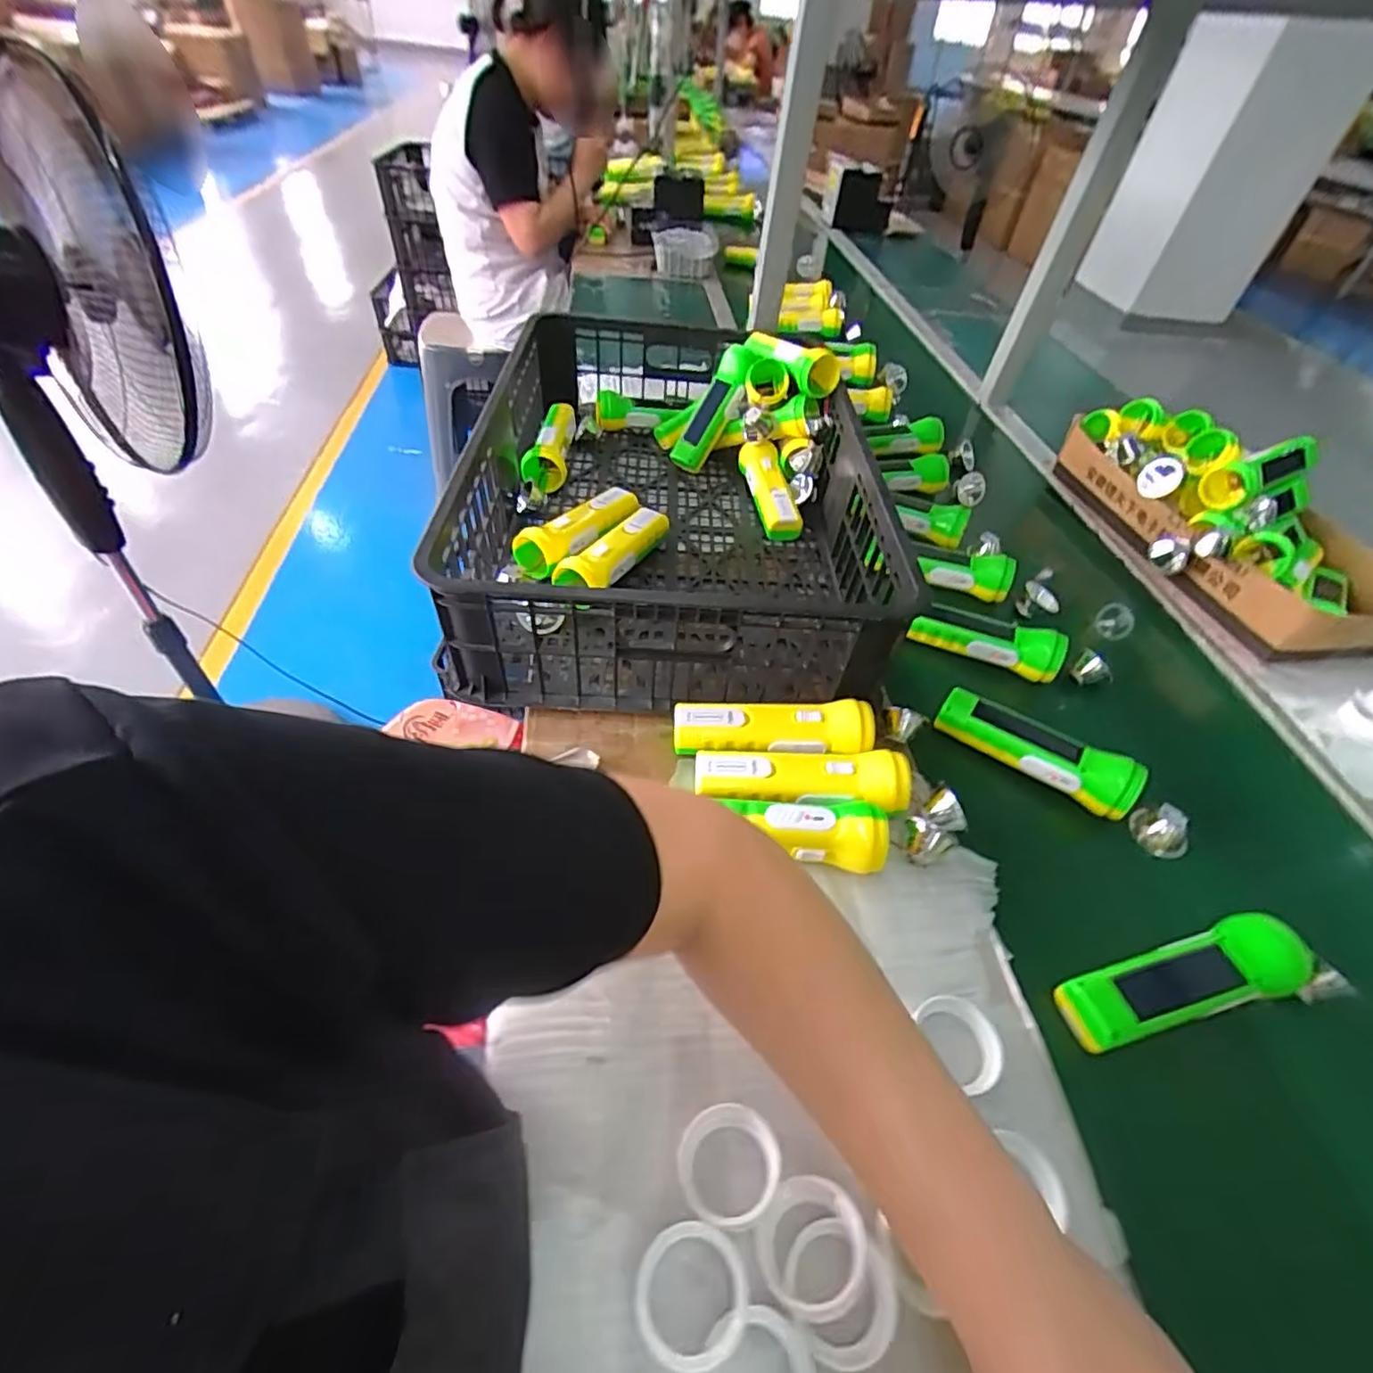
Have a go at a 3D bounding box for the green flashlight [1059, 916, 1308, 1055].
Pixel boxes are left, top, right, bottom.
[{"bbox_3d":[0.332,0.196,0.416,0.161,0.040,0.045,-8,50,-14],"label":"green flashlight"}]

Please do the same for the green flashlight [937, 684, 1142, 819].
[{"bbox_3d":[0.308,0.046,0.546,0.159,0.049,0.056,35,53,22],"label":"green flashlight"}]

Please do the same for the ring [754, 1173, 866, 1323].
[{"bbox_3d":[0.064,0.286,0.318,0.055,0.011,0.055,-14,30,9],"label":"ring"}]

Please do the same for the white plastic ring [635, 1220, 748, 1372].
[{"bbox_3d":[0.002,0.294,0.302,0.053,0.008,0.052,-5,36,4],"label":"white plastic ring"}]

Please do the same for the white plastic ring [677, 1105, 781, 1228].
[{"bbox_3d":[0.023,0.263,0.344,0.054,0.018,0.054,4,48,-4],"label":"white plastic ring"}]

